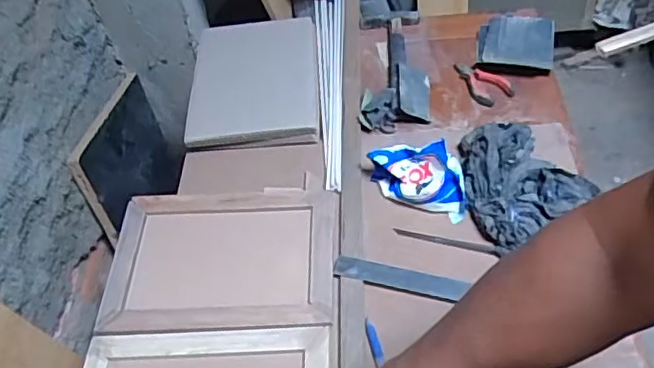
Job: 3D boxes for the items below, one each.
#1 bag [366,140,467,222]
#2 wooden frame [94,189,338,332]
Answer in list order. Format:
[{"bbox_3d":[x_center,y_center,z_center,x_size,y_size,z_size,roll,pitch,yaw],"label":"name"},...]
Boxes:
[{"bbox_3d":[0.130,-0.015,0.818,0.144,0.061,0.082,16,55,20],"label":"bag"},{"bbox_3d":[-0.138,0.093,0.781,0.294,0.014,0.209,-3,51,7],"label":"wooden frame"}]

